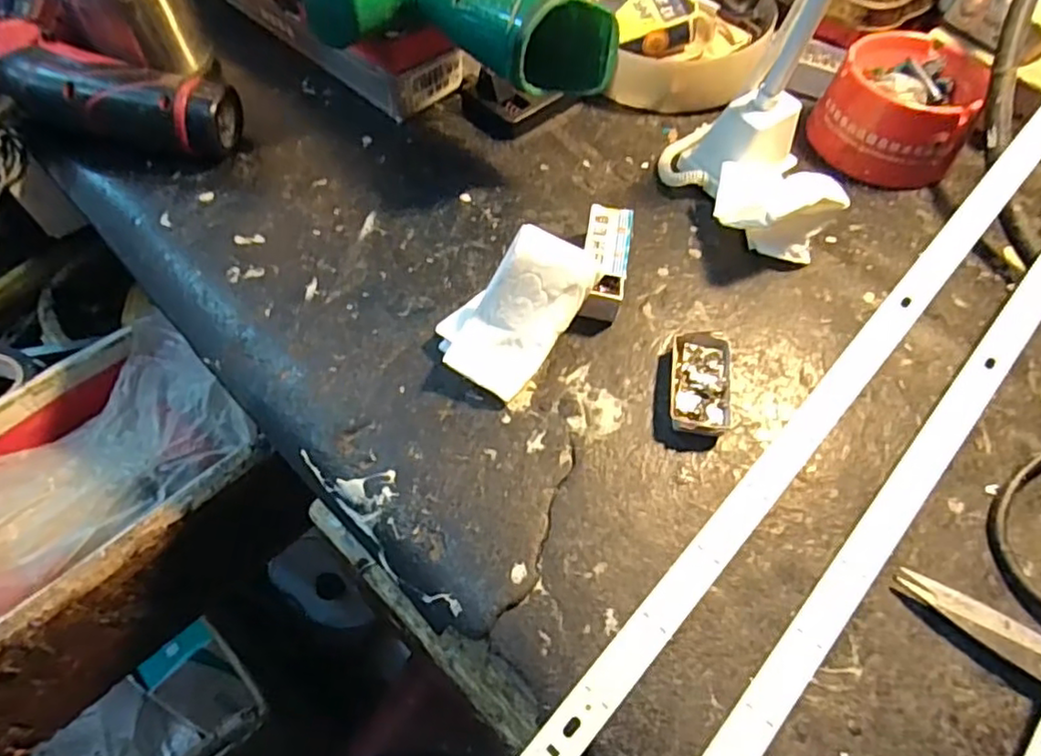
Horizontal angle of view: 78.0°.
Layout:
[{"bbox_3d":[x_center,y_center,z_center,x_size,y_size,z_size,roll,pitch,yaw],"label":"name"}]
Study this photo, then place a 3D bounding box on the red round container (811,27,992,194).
[{"bbox_3d":[0.223,-0.162,0.380,0.078,0.051,0.085,1,59,-2],"label":"red round container"}]

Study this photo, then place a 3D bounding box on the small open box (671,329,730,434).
[{"bbox_3d":[0.081,0.004,0.290,0.026,0.012,0.051,10,59,4],"label":"small open box"}]

